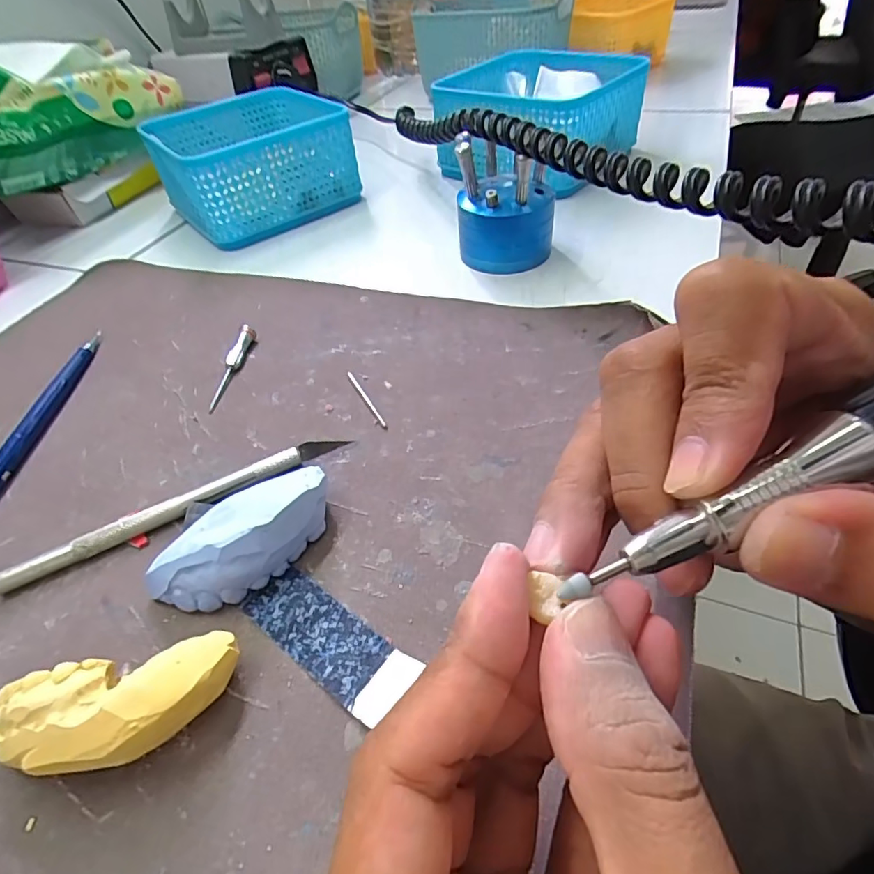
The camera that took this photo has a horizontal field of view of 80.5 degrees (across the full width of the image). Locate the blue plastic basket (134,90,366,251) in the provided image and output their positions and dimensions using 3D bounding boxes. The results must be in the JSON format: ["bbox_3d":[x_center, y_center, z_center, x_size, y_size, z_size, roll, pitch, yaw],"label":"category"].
[{"bbox_3d":[-0.148,-0.220,0.414,0.124,0.063,0.136,-32,50,-22],"label":"blue plastic basket"}]

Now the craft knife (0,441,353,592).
[{"bbox_3d":[-0.100,0.027,0.204,0.131,0.009,0.008,-26,48,-17],"label":"craft knife"}]

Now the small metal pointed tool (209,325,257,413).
[{"bbox_3d":[-0.107,-0.037,0.267,0.006,0.010,0.058,3,46,10],"label":"small metal pointed tool"}]

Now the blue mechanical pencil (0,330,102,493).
[{"bbox_3d":[-0.193,-0.010,0.251,0.009,0.009,0.134,-5,46,3],"label":"blue mechanical pencil"}]

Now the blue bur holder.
[{"bbox_3d":[0.041,-0.142,0.311,0.055,0.066,0.047,-1,46,7],"label":"blue bur holder"}]

